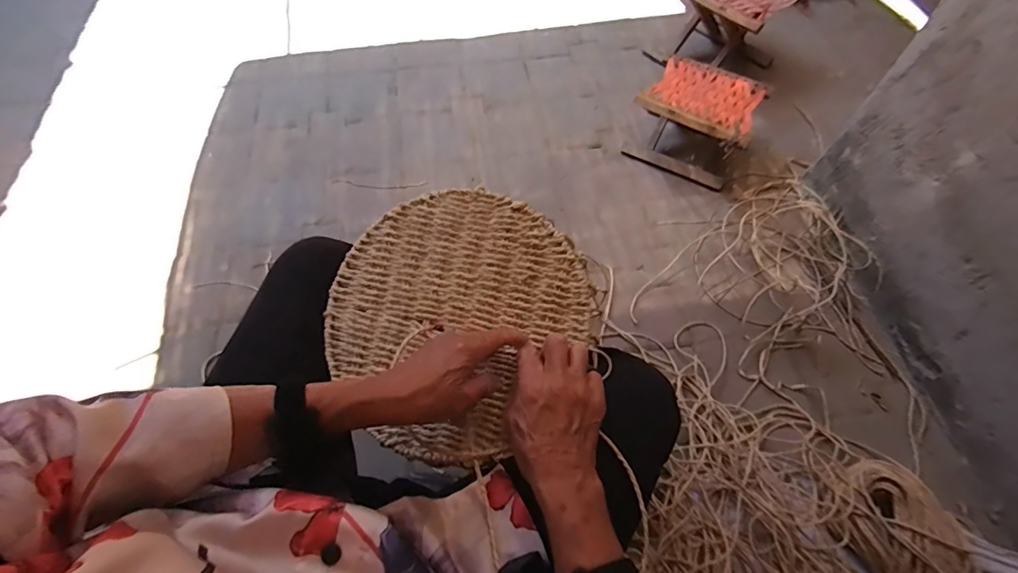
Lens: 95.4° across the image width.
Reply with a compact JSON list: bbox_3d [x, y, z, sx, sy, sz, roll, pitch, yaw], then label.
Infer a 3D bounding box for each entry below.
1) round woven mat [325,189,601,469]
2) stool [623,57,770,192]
[{"bbox_3d":[-0.063,0.027,0.493,0.258,0.007,0.271,-2,79,9],"label":"round woven mat"},{"bbox_3d":[0.503,-0.440,1.251,0.278,0.188,0.237,34,66,16],"label":"stool"}]

